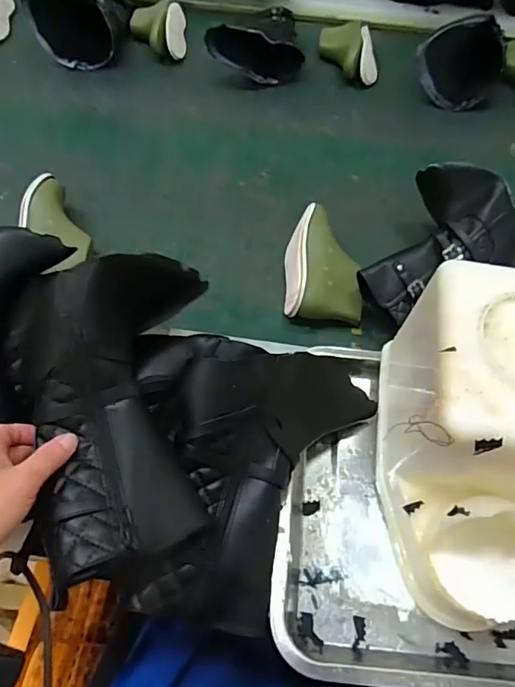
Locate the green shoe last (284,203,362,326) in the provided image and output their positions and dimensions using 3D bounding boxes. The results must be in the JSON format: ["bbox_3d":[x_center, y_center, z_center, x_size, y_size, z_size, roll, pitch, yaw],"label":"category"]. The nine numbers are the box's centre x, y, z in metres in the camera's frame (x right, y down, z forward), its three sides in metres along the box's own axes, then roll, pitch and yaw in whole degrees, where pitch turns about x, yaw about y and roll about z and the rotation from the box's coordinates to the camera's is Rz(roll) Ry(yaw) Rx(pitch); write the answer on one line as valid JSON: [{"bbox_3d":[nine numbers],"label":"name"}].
[{"bbox_3d":[0.085,-0.103,0.629,0.096,0.057,0.163,3,57,-1],"label":"green shoe last"}]

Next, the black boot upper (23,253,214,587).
[{"bbox_3d":[-0.106,0.047,0.379,0.122,0.080,0.220,-4,79,-5],"label":"black boot upper"}]

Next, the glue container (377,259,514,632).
[{"bbox_3d":[0.177,0.081,0.386,0.130,0.173,0.222,10,58,4],"label":"glue container"}]

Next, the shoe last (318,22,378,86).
[{"bbox_3d":[0.176,-0.565,0.937,0.117,0.060,0.165,6,57,1],"label":"shoe last"}]

